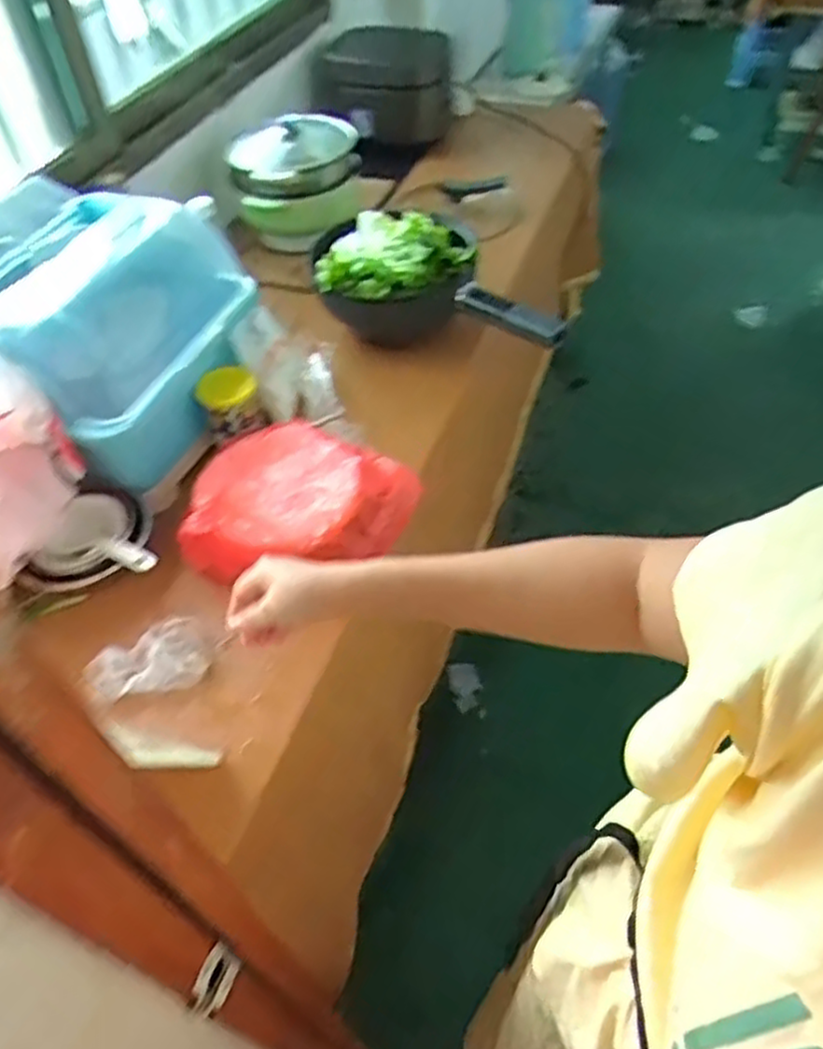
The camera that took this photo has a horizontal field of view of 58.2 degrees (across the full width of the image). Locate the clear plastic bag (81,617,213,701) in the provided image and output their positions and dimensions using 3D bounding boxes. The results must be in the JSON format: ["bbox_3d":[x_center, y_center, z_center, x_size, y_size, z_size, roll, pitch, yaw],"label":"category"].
[{"bbox_3d":[-0.299,0.149,0.840,0.134,0.038,0.094,-9,49,-3],"label":"clear plastic bag"}]

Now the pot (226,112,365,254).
[{"bbox_3d":[-0.209,-0.640,1.366,0.231,0.175,0.284,-7,49,-1],"label":"pot"}]

